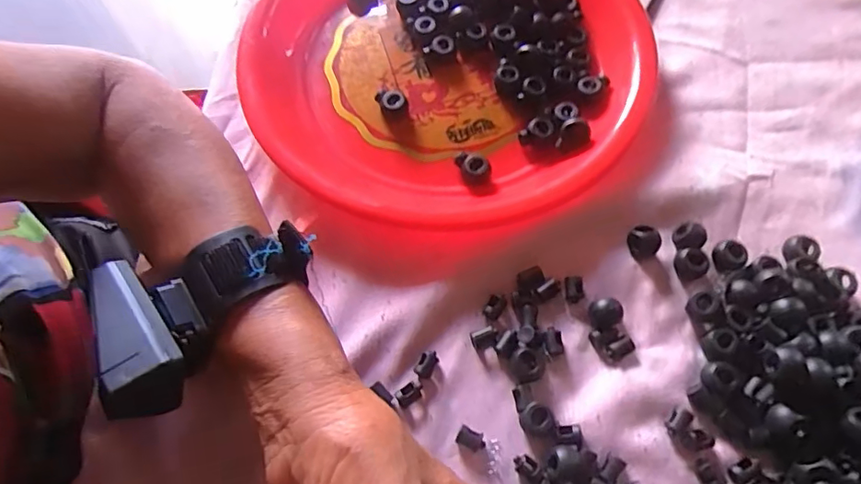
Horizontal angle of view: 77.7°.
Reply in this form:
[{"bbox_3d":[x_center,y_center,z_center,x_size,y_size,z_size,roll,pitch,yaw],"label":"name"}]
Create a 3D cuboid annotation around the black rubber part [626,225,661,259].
[{"bbox_3d":[0.120,0.000,0.299,0.017,0.014,0.014,40,73,16],"label":"black rubber part"}]

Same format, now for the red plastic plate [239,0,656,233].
[{"bbox_3d":[0.011,-0.122,0.350,0.245,0.030,0.248,0,67,1],"label":"red plastic plate"}]

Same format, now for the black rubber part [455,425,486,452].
[{"bbox_3d":[0.021,0.099,0.268,0.014,0.006,0.009,21,69,10],"label":"black rubber part"}]

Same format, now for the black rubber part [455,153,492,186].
[{"bbox_3d":[0.027,-0.045,0.324,0.017,0.013,0.021,-20,68,-7],"label":"black rubber part"}]

